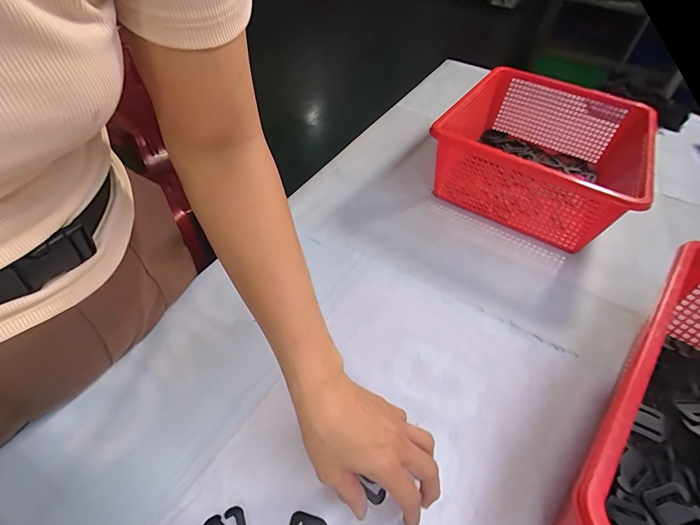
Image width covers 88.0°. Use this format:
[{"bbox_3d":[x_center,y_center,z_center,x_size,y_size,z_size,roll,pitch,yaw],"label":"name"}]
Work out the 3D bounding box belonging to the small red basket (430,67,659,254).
[{"bbox_3d":[0.332,-0.207,0.654,0.326,0.157,0.407,29,50,20],"label":"small red basket"}]

